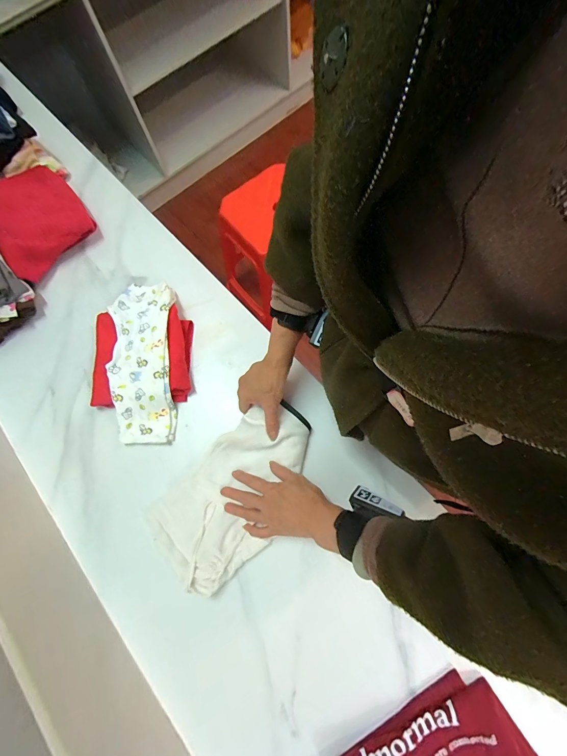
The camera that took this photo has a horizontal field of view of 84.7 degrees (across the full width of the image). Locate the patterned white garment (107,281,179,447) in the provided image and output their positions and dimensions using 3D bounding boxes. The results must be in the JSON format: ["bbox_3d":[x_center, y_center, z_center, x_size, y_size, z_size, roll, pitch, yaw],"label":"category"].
[{"bbox_3d":[-0.257,-0.038,0.563,0.122,0.056,0.304,-5,72,3],"label":"patterned white garment"}]

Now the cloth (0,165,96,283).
[{"bbox_3d":[-0.520,-0.339,0.660,0.181,0.067,0.243,-37,73,-7],"label":"cloth"}]

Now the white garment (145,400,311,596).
[{"bbox_3d":[-0.065,0.172,0.483,0.280,0.029,0.159,-43,73,-6],"label":"white garment"}]

